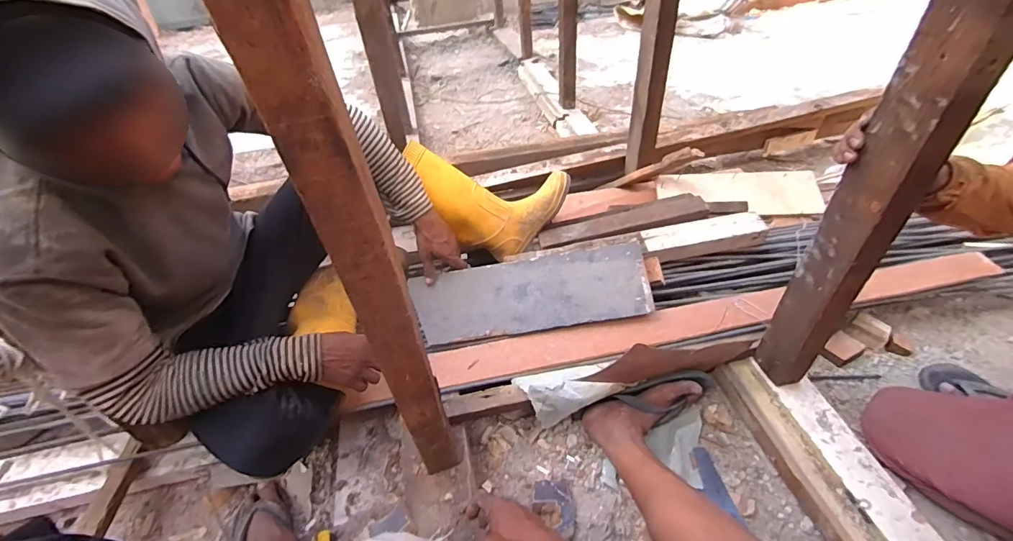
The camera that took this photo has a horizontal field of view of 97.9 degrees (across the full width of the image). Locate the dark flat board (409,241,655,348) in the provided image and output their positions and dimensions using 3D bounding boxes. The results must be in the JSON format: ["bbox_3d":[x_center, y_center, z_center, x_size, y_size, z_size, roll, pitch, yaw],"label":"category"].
[{"bbox_3d":[0.050,0.047,0.920,0.476,0.020,0.165,-10,70,3],"label":"dark flat board"}]

